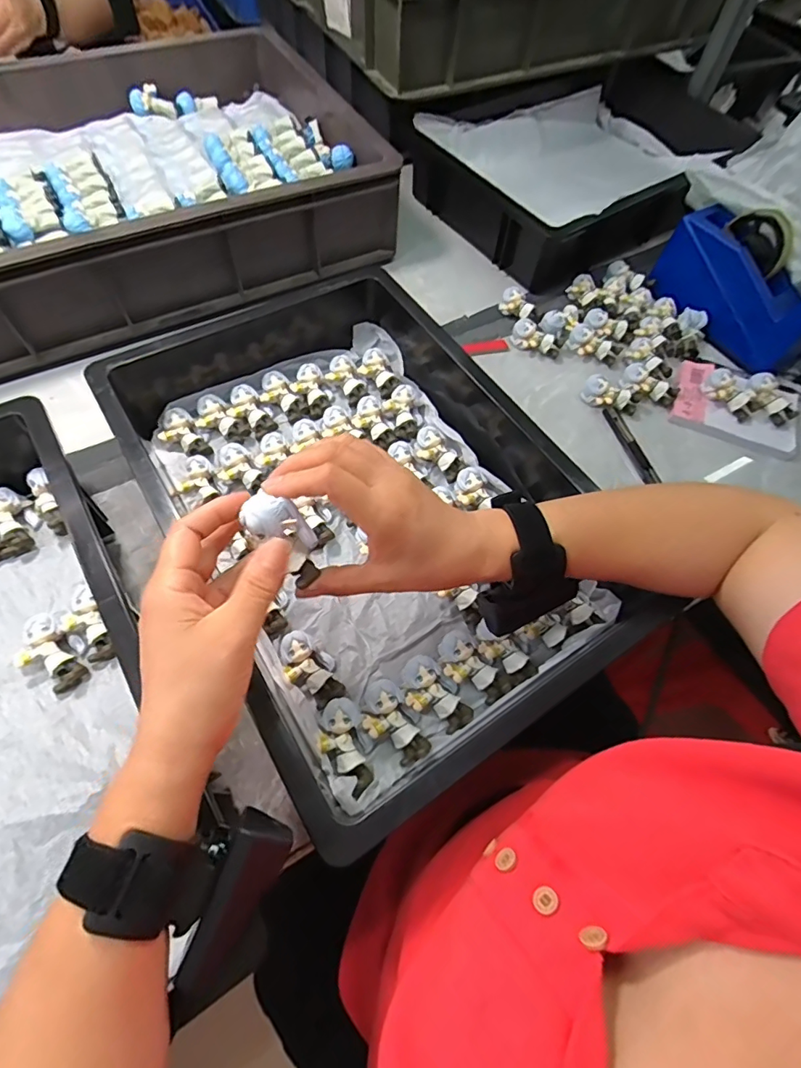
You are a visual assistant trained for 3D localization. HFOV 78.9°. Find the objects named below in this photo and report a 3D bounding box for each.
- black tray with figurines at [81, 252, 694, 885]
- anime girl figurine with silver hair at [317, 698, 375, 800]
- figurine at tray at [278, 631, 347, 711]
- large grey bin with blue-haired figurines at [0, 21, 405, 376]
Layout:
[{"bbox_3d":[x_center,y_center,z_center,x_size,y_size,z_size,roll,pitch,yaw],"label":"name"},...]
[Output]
[{"bbox_3d":[-0.044,-0.052,0.452,0.339,0.089,0.508,-29,68,-17],"label":"black tray with figurines"},{"bbox_3d":[-0.039,0.156,0.358,0.035,0.023,0.064,-23,66,-15],"label":"anime girl figurine with silver hair"},{"bbox_3d":[-0.073,0.110,0.398,0.036,0.024,0.061,-27,67,-17],"label":"figurine at tray"},{"bbox_3d":[-0.348,-0.439,0.611,0.590,0.112,0.408,-26,67,-16],"label":"large grey bin with blue-haired figurines"}]

